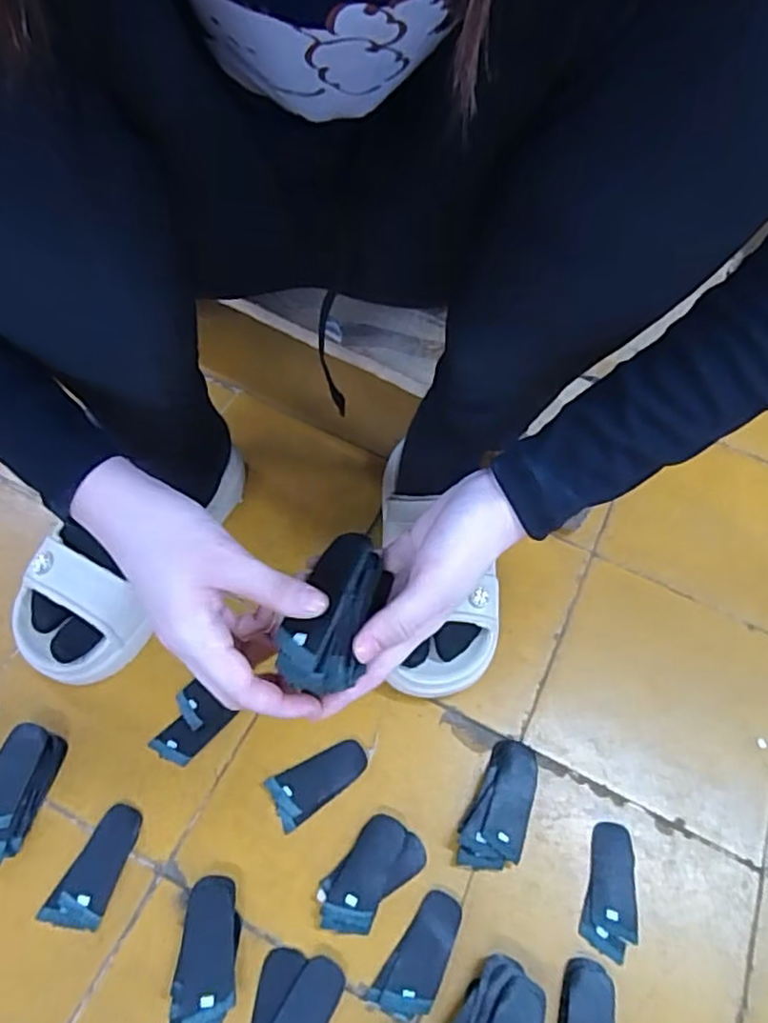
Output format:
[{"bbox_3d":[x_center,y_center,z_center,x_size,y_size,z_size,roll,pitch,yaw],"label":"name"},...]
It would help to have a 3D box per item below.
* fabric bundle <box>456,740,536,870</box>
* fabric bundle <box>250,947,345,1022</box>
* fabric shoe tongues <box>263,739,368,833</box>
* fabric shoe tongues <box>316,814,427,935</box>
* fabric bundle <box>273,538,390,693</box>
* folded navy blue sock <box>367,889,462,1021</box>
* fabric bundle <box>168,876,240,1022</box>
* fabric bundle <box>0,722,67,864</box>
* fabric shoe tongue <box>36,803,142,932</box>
[{"bbox_3d":[0.090,0.226,0.502,0.044,0.016,0.097,21,60,8],"label":"fabric bundle"},{"bbox_3d":[-0.061,0.330,0.421,0.052,0.004,0.075,14,59,4],"label":"fabric bundle"},{"bbox_3d":[-0.050,0.207,0.505,0.077,0.004,0.038,-25,64,-18],"label":"fabric shoe tongues"},{"bbox_3d":[-0.011,0.263,0.471,0.047,0.009,0.084,42,65,19],"label":"fabric shoe tongues"},{"bbox_3d":[-0.027,0.053,0.350,0.044,0.023,0.087,17,58,6],"label":"fabric bundle"},{"bbox_3d":[0.027,0.308,0.451,0.037,0.006,0.080,34,63,15],"label":"folded navy blue sock"},{"bbox_3d":[-0.118,0.298,0.437,0.040,0.013,0.090,3,59,-2],"label":"fabric bundle"},{"bbox_3d":[-0.272,0.203,0.474,0.045,0.021,0.089,12,59,3],"label":"fabric bundle"},{"bbox_3d":[-0.203,0.249,0.459,0.037,0.004,0.079,19,60,7],"label":"fabric shoe tongue"}]

